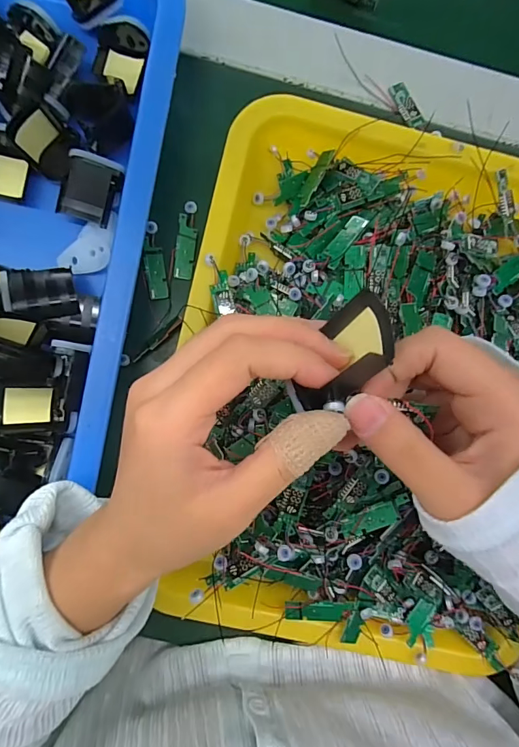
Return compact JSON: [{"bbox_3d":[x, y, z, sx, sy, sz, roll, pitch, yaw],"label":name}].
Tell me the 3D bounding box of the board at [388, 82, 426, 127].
[{"bbox_3d":[0.103,-0.189,0.289,0.014,0.005,0.034,-29,91,-4],"label":"board"}]

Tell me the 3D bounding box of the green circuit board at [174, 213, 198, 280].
[{"bbox_3d":[-0.050,-0.087,0.282,0.013,0.007,0.042,6,89,-4],"label":"green circuit board"}]

